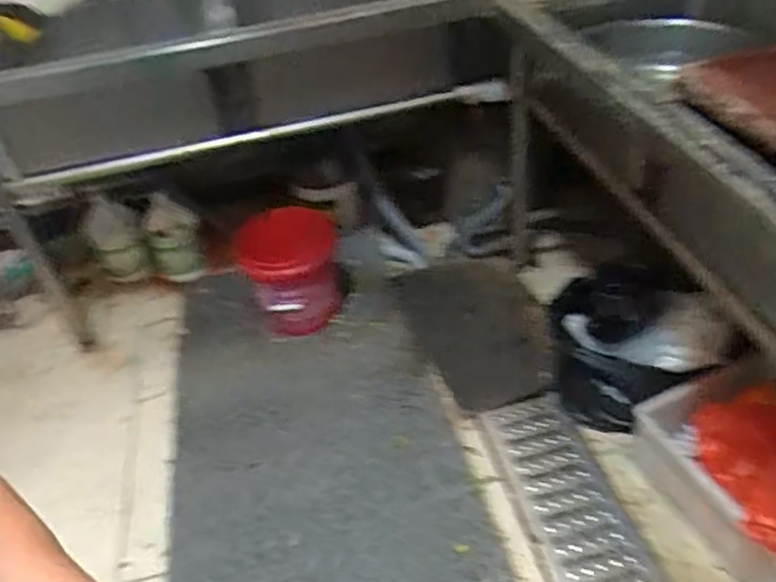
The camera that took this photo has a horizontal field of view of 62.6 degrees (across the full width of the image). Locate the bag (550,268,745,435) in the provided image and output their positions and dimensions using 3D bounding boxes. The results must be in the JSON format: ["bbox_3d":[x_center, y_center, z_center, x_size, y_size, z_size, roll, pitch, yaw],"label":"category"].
[{"bbox_3d":[0.509,0.127,1.404,0.238,0.304,0.364,-24,40,-20],"label":"bag"}]

